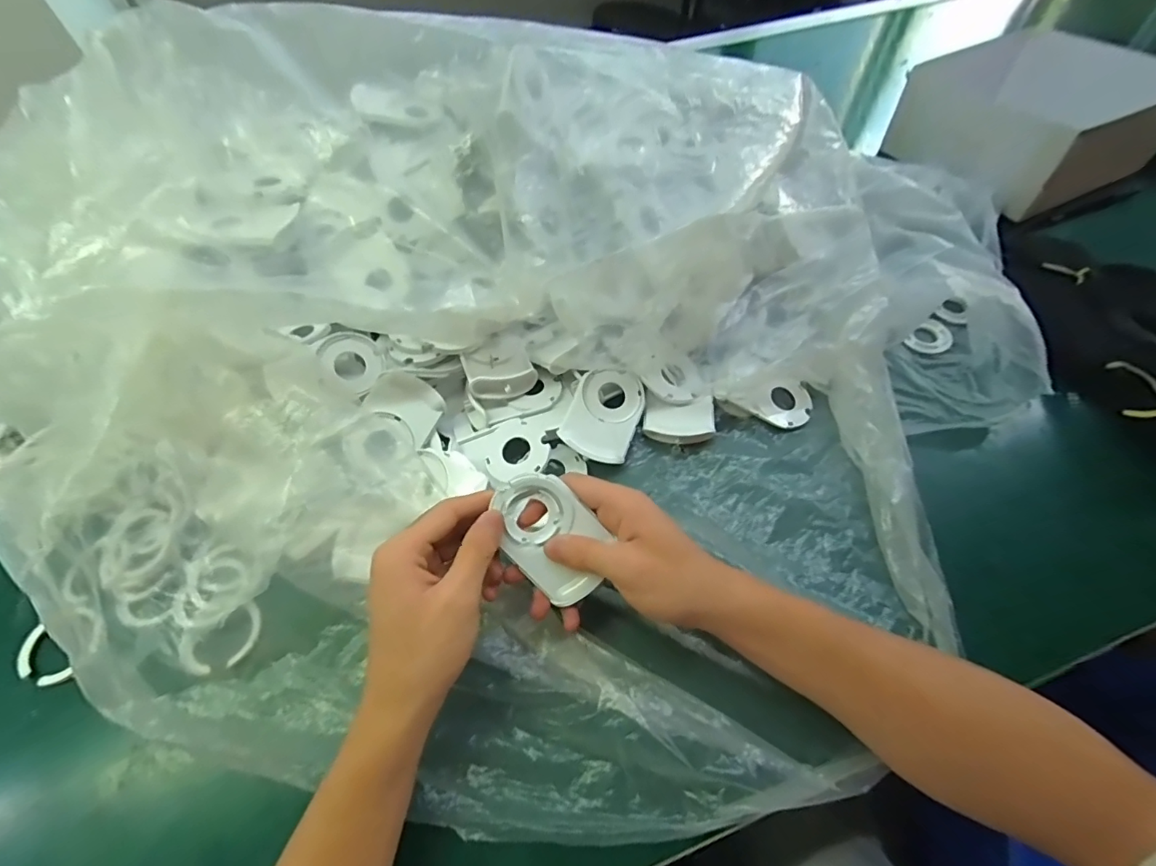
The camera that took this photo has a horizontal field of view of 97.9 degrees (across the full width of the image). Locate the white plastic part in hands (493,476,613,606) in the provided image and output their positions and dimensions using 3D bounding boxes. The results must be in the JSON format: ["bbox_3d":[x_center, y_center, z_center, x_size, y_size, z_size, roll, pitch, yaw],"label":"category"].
[{"bbox_3d":[-0.017,0.064,0.315,0.054,0.006,0.084,-40,93,-4],"label":"white plastic part in hands"}]

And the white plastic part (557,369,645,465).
[{"bbox_3d":[0.022,-0.015,0.417,0.057,0.015,0.080,25,69,1],"label":"white plastic part"}]

